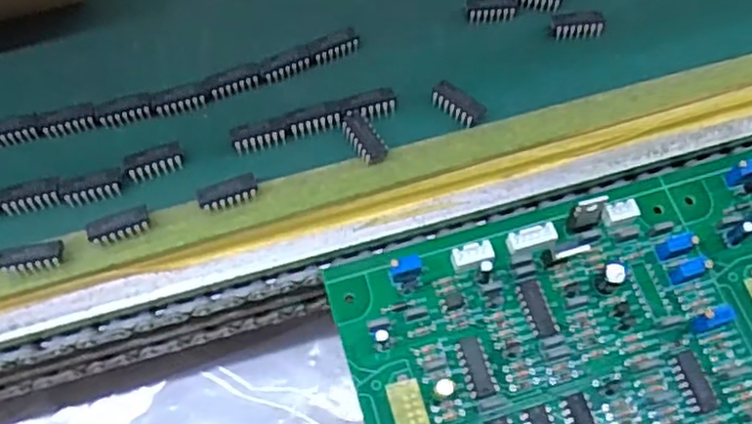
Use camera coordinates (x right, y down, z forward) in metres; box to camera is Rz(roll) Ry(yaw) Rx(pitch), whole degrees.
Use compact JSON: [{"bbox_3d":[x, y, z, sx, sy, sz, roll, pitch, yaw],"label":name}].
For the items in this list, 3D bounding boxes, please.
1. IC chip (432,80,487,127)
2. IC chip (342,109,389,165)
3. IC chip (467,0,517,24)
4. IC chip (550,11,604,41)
[{"bbox_3d":[0.028,-0.037,0.236,0.019,0.008,0.008,39,71,16],"label":"IC chip"},{"bbox_3d":[-0.004,-0.025,0.231,0.009,0.007,0.020,-29,69,-12],"label":"IC chip"},{"bbox_3d":[0.044,-0.077,0.260,0.019,0.004,0.010,-2,66,-1],"label":"IC chip"},{"bbox_3d":[0.075,-0.070,0.255,0.019,0.004,0.009,0,66,0],"label":"IC chip"}]

